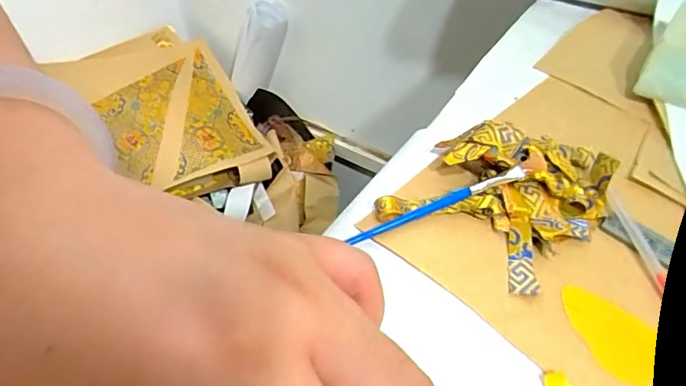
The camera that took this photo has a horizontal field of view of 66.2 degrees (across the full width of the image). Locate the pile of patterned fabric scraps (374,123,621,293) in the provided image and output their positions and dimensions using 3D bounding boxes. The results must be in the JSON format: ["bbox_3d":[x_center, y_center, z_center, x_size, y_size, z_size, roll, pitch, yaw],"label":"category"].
[{"bbox_3d":[0.083,-0.004,0.251,0.113,0.026,0.072,-34,56,-29],"label":"pile of patterned fabric scraps"}]

